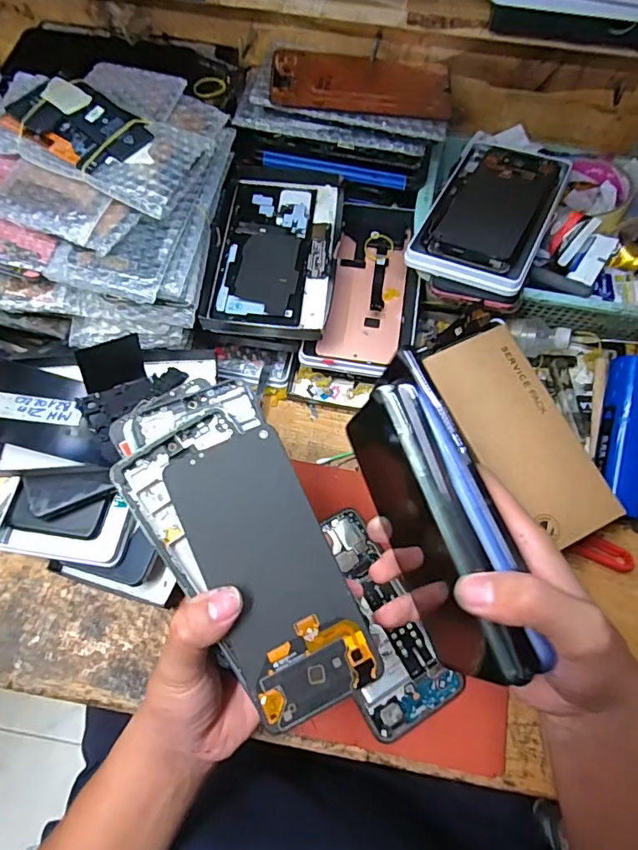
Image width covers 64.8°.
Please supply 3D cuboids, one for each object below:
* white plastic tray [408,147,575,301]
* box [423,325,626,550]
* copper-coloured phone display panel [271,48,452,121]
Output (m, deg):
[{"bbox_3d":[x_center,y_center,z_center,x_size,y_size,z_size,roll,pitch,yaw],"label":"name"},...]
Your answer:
[{"bbox_3d":[0.159,-0.197,0.457,0.100,0.016,0.181,21,65,19],"label":"white plastic tray"},{"bbox_3d":[0.156,0.006,0.386,0.084,0.016,0.170,-23,69,-10],"label":"box"},{"bbox_3d":[0.039,-0.306,0.445,0.158,0.008,0.073,5,67,1],"label":"copper-coloured phone display panel"}]

